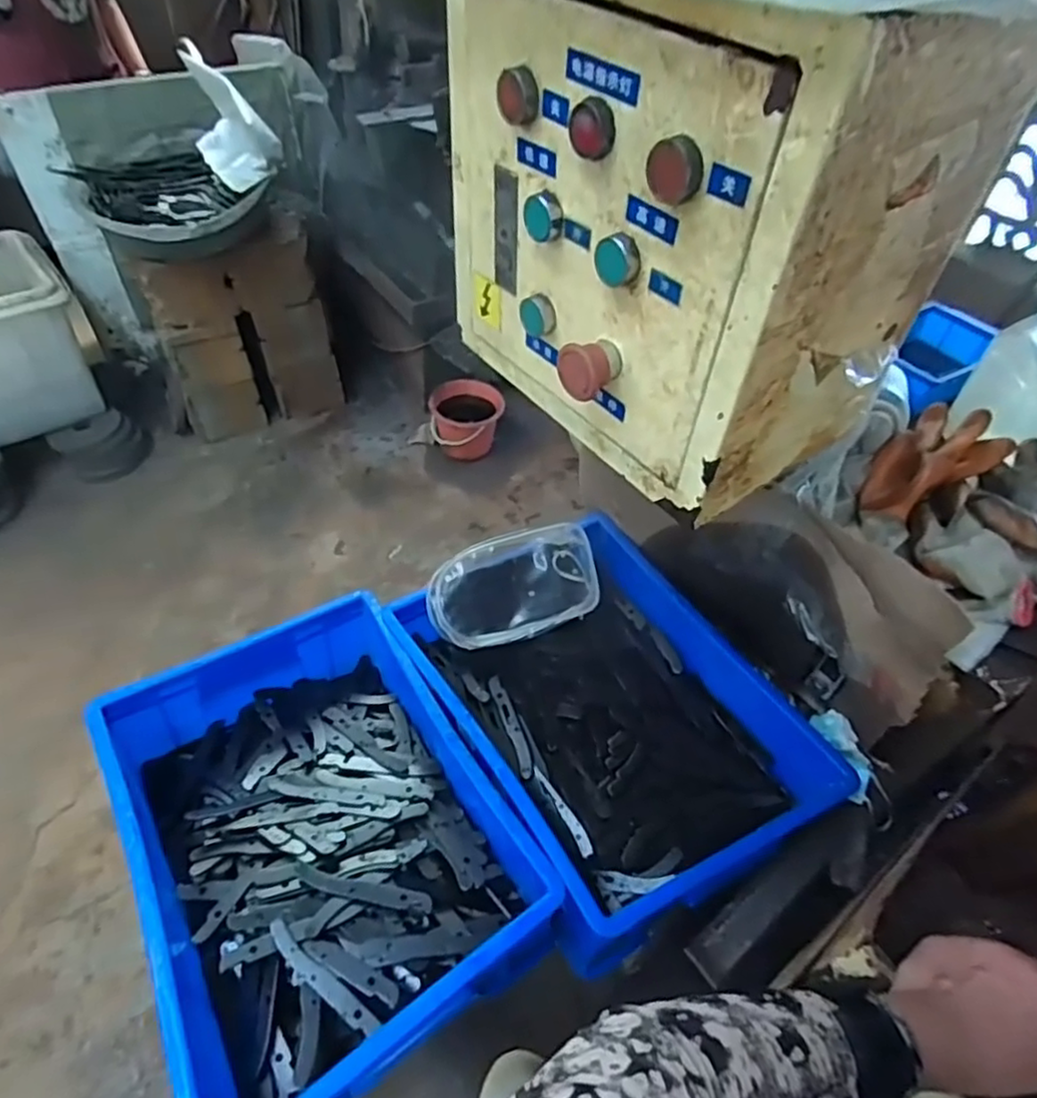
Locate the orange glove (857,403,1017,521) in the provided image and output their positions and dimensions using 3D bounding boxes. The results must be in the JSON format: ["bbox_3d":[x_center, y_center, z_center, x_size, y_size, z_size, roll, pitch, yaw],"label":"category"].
[{"bbox_3d":[0.381,-0.077,0.633,0.141,0.064,0.080,-23,55,-23],"label":"orange glove"}]

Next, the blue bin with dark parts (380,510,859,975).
[{"bbox_3d":[0.091,0.165,0.717,0.312,0.120,0.412,-25,55,-24],"label":"blue bin with dark parts"}]

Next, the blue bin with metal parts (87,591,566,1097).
[{"bbox_3d":[-0.190,0.248,0.631,0.297,0.109,0.407,-22,54,-23],"label":"blue bin with metal parts"}]

